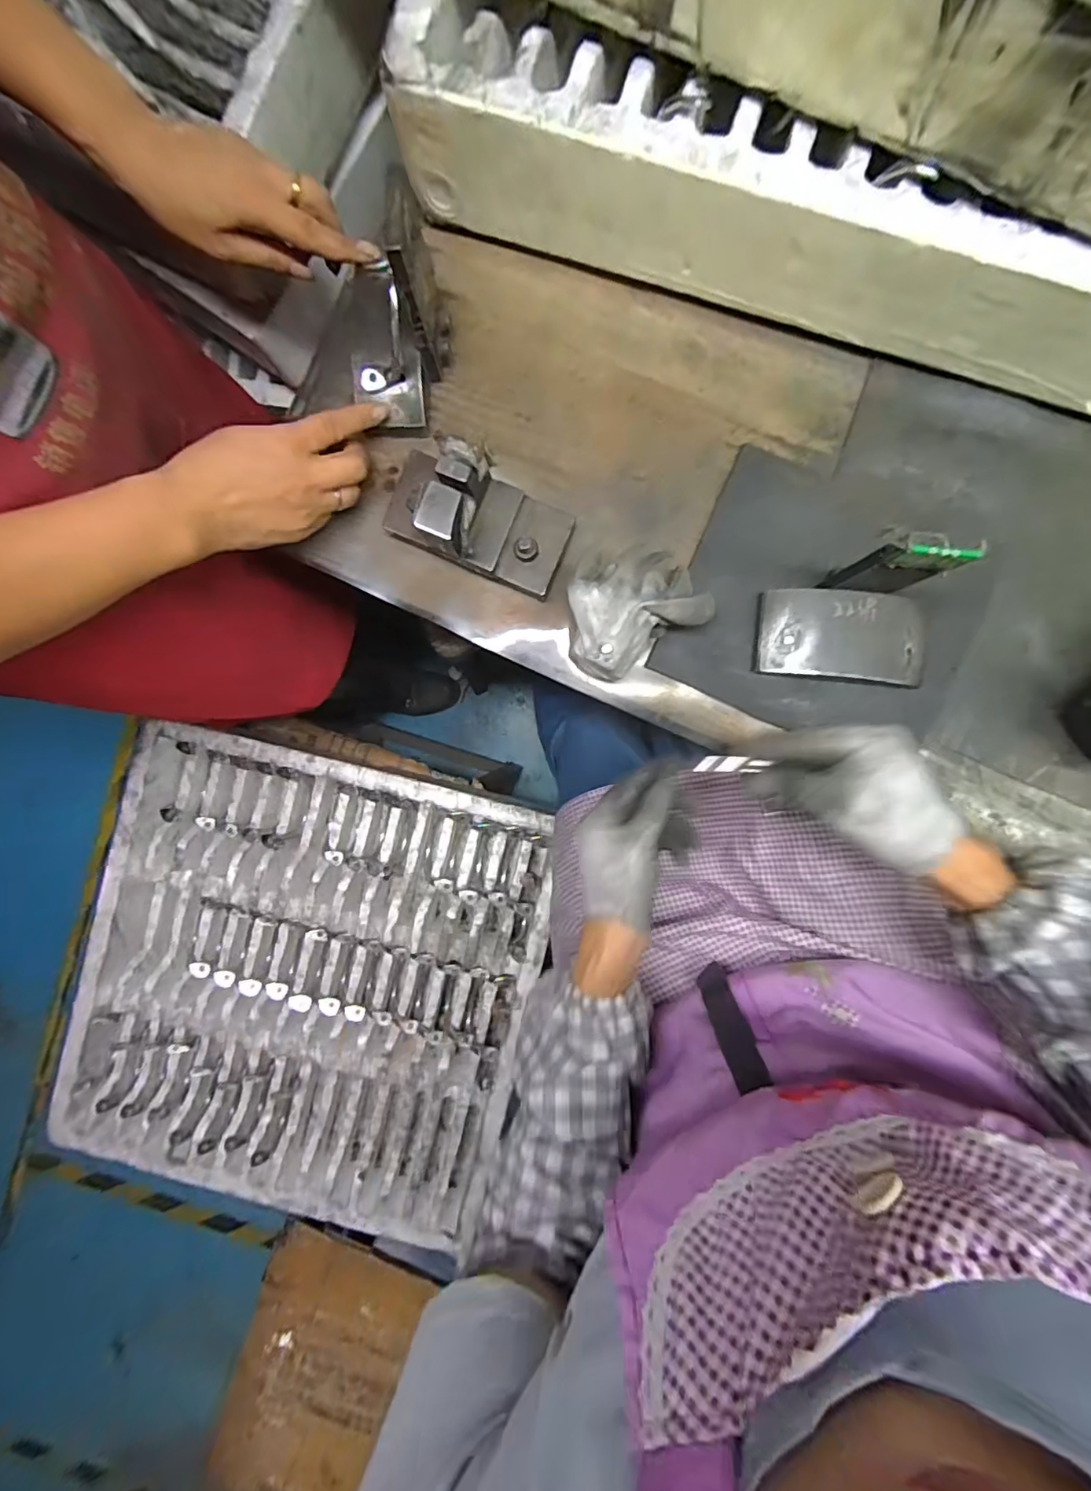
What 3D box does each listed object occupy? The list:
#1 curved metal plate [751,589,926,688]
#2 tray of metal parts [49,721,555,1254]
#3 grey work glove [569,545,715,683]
[{"bbox_3d":[0.209,-0.075,0.381,0.112,0.035,0.059,5,92,3],"label":"curved metal plate"},{"bbox_3d":[-0.297,0.282,0.668,0.531,0.065,0.521,13,92,2],"label":"tray of metal parts"},{"bbox_3d":[0.058,-0.097,0.379,0.102,0.059,0.076,-34,90,3],"label":"grey work glove"}]

